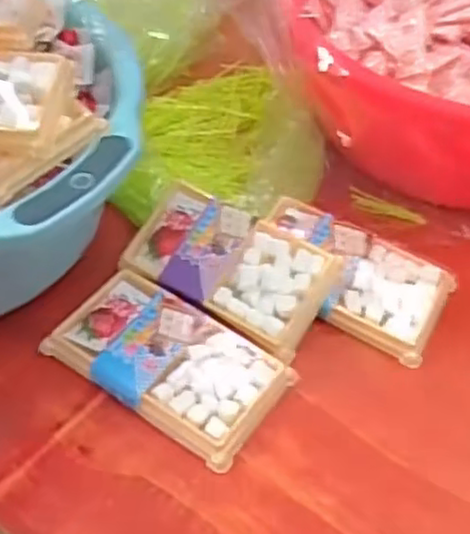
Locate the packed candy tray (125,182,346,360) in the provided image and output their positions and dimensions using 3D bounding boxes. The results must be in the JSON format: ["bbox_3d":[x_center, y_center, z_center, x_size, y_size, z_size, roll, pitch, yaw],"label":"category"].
[{"bbox_3d":[-0.005,-0.003,0.458,0.132,0.015,0.071,29,76,20],"label":"packed candy tray"}]

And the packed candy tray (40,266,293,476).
[{"bbox_3d":[-0.041,0.057,0.429,0.134,0.018,0.074,27,54,23],"label":"packed candy tray"}]

